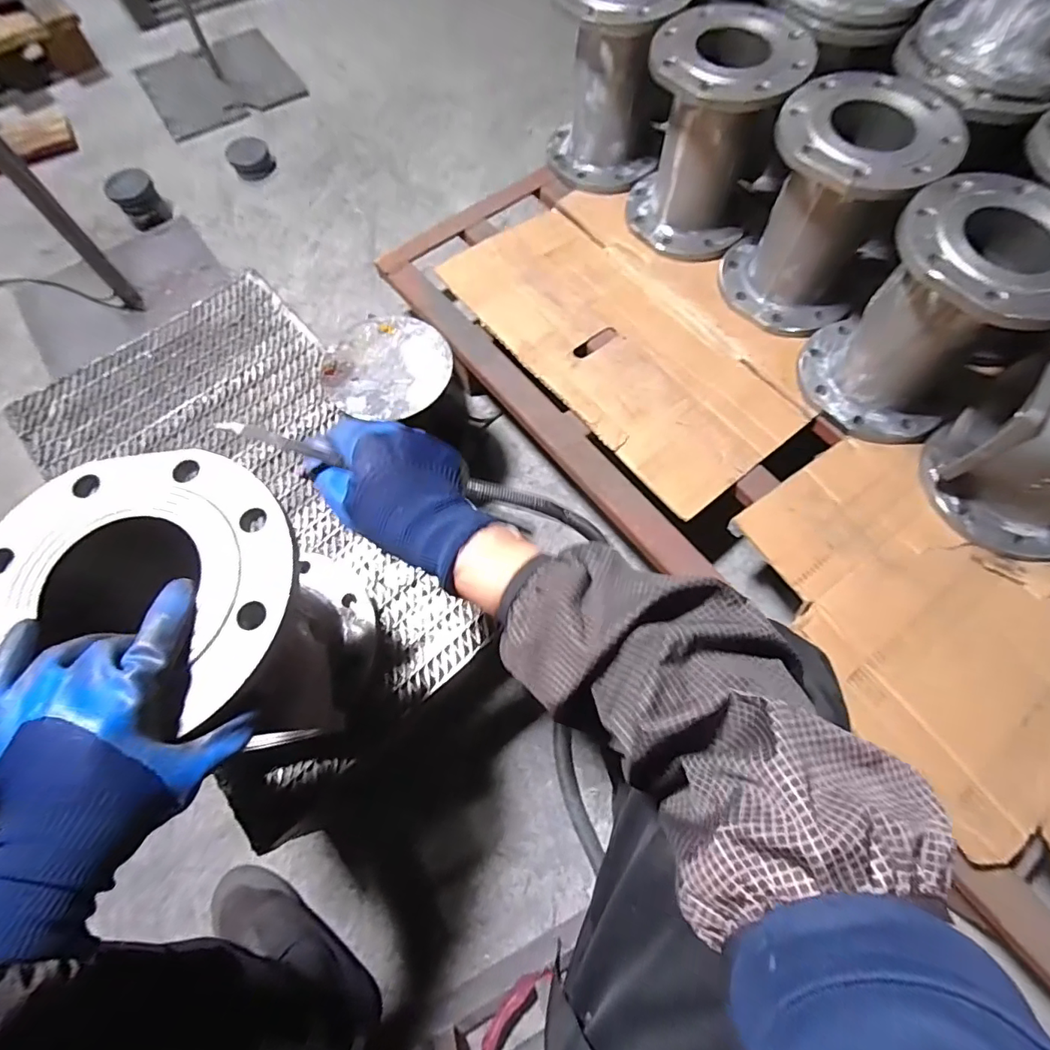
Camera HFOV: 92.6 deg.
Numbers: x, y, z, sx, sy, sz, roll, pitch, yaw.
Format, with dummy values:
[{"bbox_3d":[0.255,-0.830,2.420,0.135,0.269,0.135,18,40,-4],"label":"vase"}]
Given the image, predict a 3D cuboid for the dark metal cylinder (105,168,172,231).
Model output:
[{"bbox_3d":[-0.790,-0.668,1.025,0.086,0.073,0.108,-35,72,-12],"label":"dark metal cylinder"}]

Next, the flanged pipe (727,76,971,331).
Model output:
[{"bbox_3d":[0.424,-0.442,0.715,0.200,0.245,0.201,26,71,11],"label":"flanged pipe"}]

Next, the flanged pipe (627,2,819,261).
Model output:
[{"bbox_3d":[0.281,-0.595,0.776,0.195,0.255,0.202,17,69,7],"label":"flanged pipe"}]

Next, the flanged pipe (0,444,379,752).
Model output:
[{"bbox_3d":[-0.256,0.078,0.444,0.203,0.249,0.184,11,69,5],"label":"flanged pipe"}]

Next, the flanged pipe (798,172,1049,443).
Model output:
[{"bbox_3d":[0.522,-0.264,0.647,0.206,0.250,0.195,41,74,15],"label":"flanged pipe"}]

